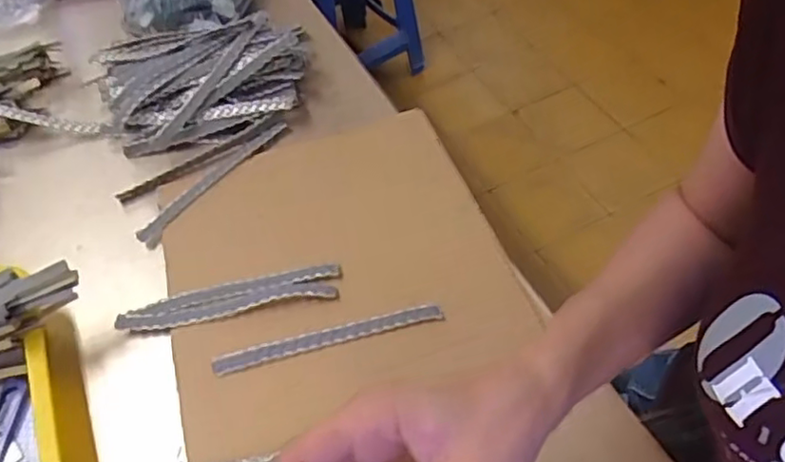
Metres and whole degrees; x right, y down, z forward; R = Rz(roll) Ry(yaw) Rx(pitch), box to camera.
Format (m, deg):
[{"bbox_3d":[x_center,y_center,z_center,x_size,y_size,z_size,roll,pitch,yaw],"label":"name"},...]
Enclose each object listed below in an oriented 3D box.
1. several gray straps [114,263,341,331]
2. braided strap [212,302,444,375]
[{"bbox_3d":[-0.129,0.053,0.509,0.174,0.008,0.029,-11,59,0],"label":"several gray straps"},{"bbox_3d":[-0.048,0.080,0.486,0.174,0.006,0.014,-13,82,-4],"label":"braided strap"}]

